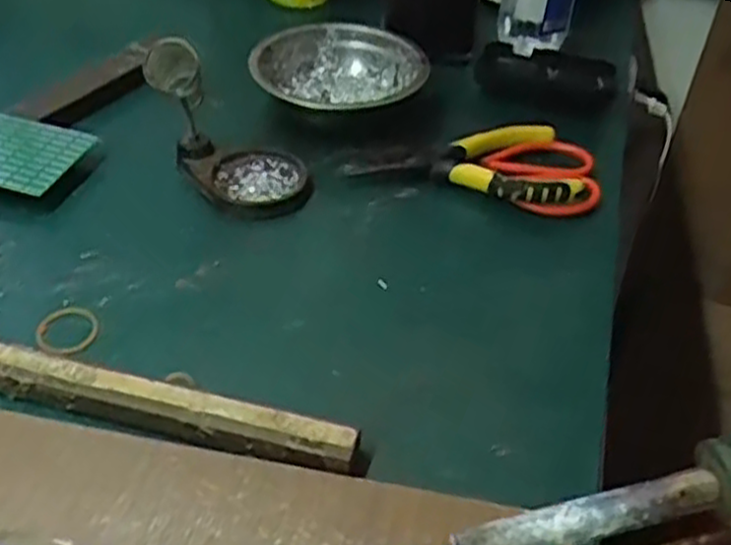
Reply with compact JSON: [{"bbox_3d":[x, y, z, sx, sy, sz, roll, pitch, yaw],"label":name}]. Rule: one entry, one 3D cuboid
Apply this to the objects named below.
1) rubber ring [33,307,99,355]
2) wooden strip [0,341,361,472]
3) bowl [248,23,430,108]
[{"bbox_3d":[-0.158,0.031,0.407,0.032,0.005,0.028,-15,45,-19],"label":"rubber ring"},{"bbox_3d":[-0.107,0.058,0.357,0.210,0.013,0.019,12,43,9],"label":"wooden strip"},{"bbox_3d":[-0.022,-0.142,0.566,0.113,0.040,0.112,2,42,-2],"label":"bowl"}]

